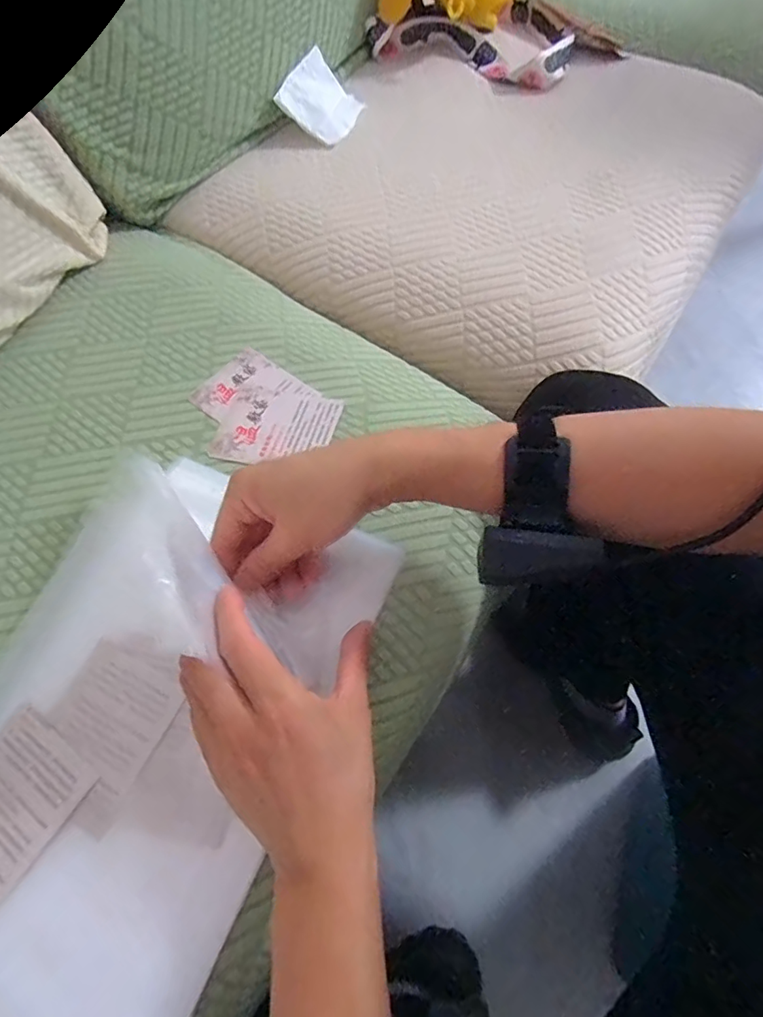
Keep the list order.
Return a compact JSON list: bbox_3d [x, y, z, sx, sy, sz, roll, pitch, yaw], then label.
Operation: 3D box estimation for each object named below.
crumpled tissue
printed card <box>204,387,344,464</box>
[{"bbox_3d":[-0.069,-0.486,0.610,0.085,0.011,0.095,33,70,-13],"label":"crumpled tissue"},{"bbox_3d":[-0.090,-0.070,0.443,0.097,0.005,0.079,12,67,9],"label":"printed card"}]

